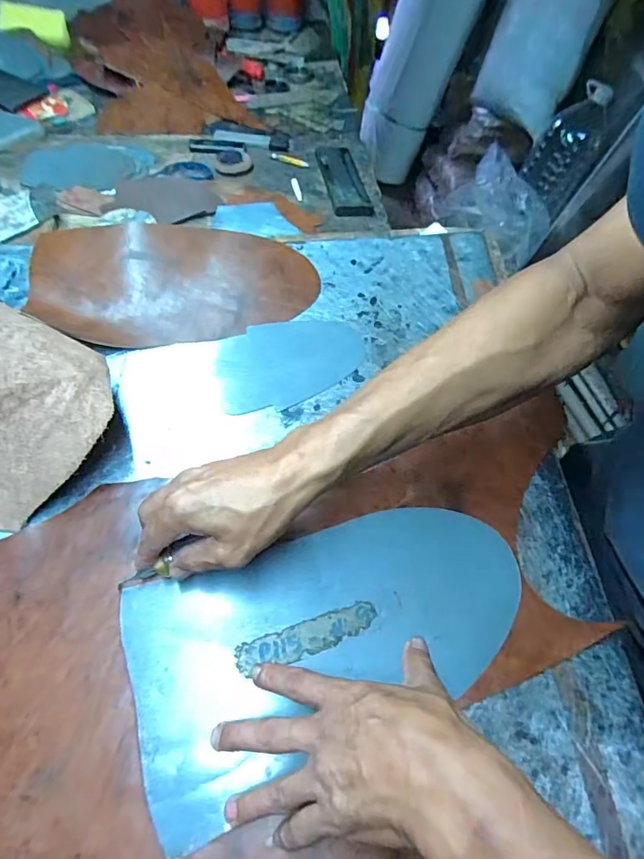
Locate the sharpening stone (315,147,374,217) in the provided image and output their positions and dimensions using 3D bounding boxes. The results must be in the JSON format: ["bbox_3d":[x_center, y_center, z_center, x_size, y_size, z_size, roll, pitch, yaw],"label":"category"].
[{"bbox_3d":[0.030,-0.361,0.677,0.053,0.015,0.157,-8,60,-9],"label":"sharpening stone"}]

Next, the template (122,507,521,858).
[{"bbox_3d":[0.012,0.154,0.361,0.298,0.006,0.158,-16,62,-12],"label":"template"}]

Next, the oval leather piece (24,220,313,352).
[{"bbox_3d":[-0.158,-0.164,0.517,0.296,0.035,0.154,-6,60,-8],"label":"oval leather piece"}]

